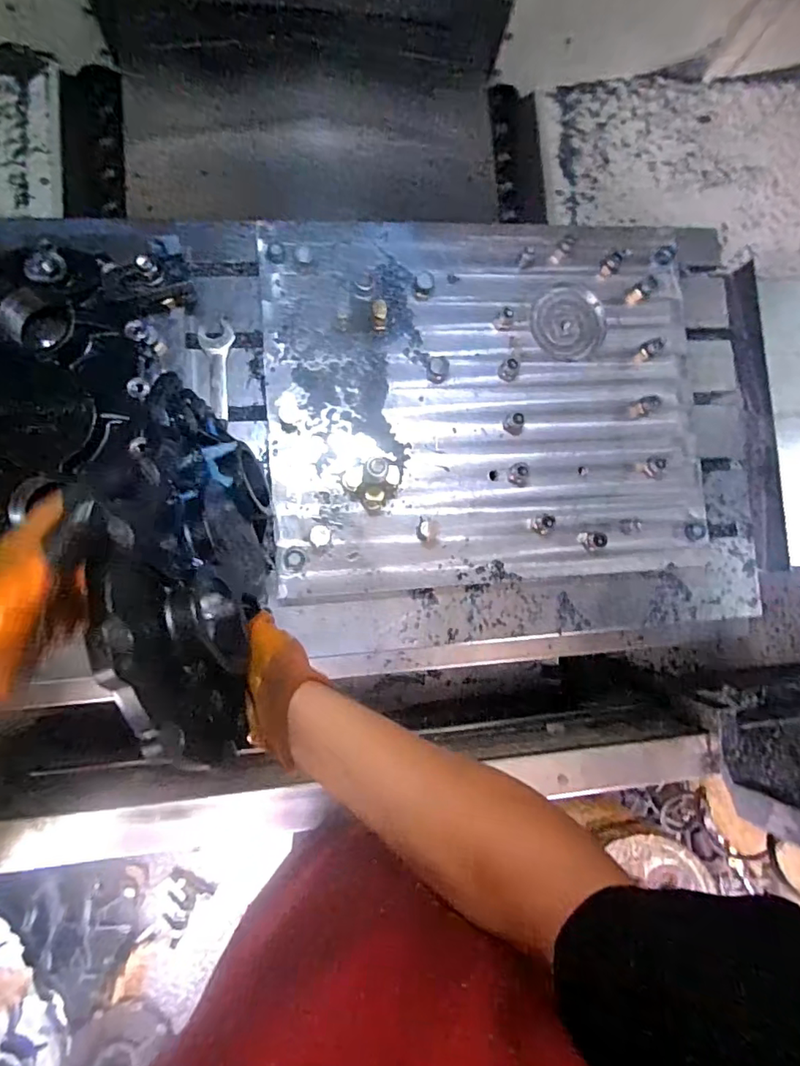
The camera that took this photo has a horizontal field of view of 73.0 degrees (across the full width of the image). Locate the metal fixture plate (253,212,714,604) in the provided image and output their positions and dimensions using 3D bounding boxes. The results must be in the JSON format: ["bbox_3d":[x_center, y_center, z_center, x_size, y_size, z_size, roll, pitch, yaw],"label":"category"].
[{"bbox_3d":[0.121,-0.183,0.731,0.586,0.035,0.484,-4,86,-8],"label":"metal fixture plate"}]

